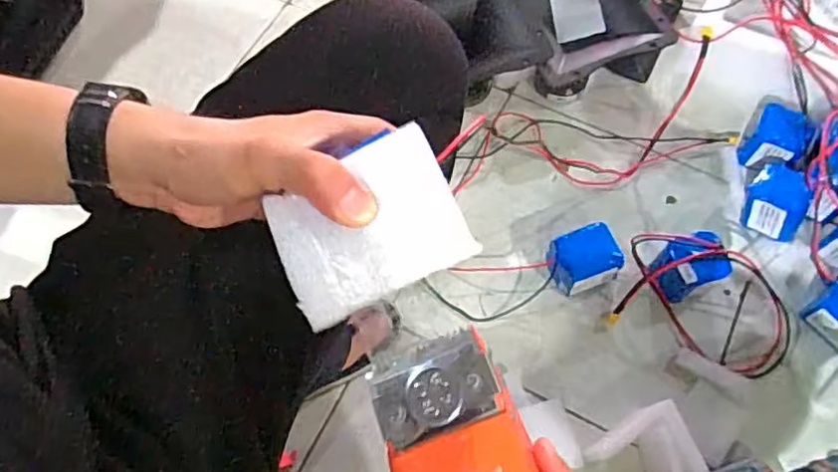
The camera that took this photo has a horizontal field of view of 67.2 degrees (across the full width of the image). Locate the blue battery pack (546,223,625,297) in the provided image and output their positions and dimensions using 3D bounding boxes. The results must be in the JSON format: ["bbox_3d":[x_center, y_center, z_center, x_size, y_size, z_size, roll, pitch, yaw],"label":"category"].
[{"bbox_3d":[0.209,0.032,0.812,0.082,0.064,0.070,-21,68,-9],"label":"blue battery pack"}]

